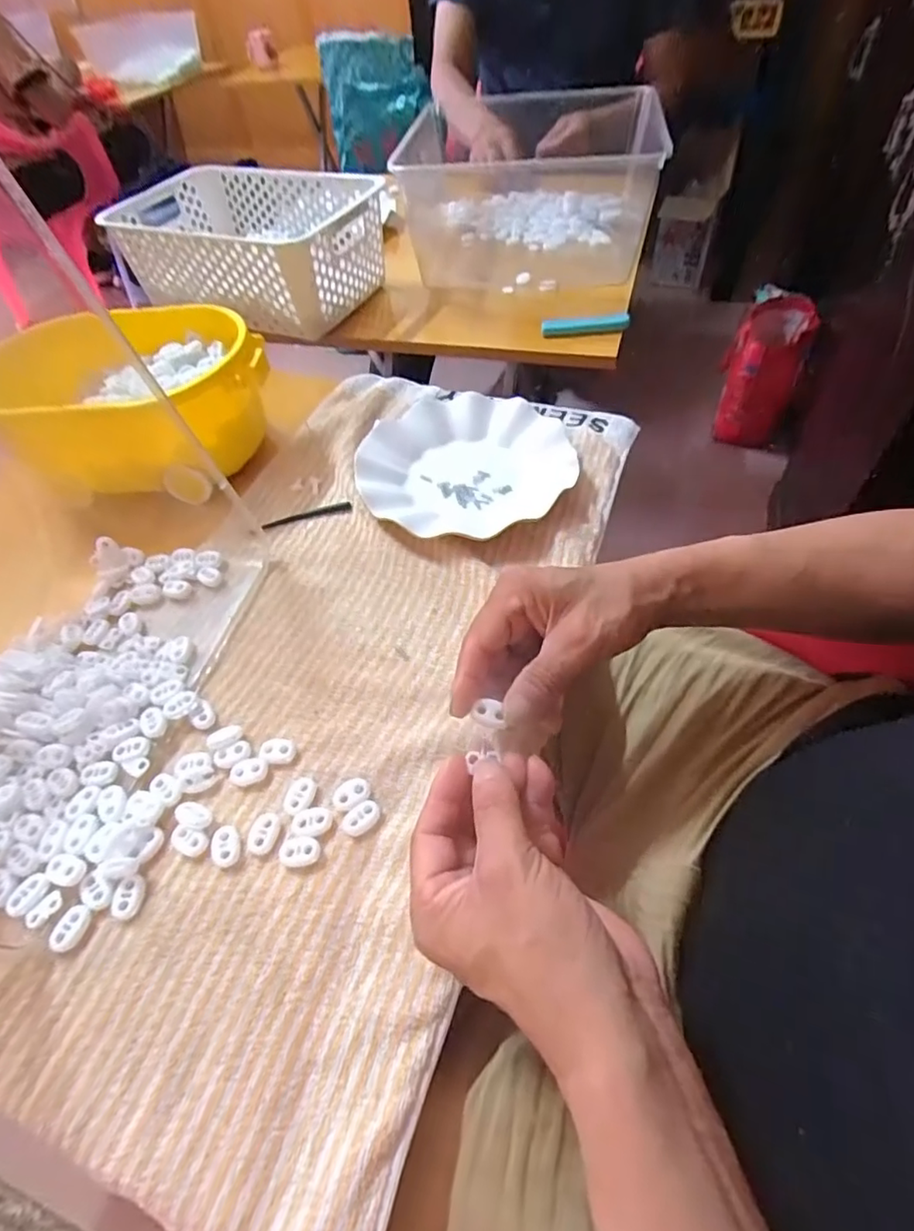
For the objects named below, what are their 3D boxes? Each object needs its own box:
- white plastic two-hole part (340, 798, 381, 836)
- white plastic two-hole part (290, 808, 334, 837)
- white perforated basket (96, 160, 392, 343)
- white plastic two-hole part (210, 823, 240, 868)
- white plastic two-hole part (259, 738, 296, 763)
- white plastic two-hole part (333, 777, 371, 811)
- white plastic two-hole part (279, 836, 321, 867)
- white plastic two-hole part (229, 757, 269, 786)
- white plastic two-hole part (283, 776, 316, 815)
[{"bbox_3d":[-0.055,0.116,0.327,0.022,0.006,0.017,-31,56,-17],"label":"white plastic two-hole part"},{"bbox_3d":[-0.083,0.118,0.326,0.023,0.004,0.016,-13,52,-4],"label":"white plastic two-hole part"},{"bbox_3d":[-0.256,-0.468,0.726,0.315,0.106,0.201,20,57,20],"label":"white perforated basket"},{"bbox_3d":[-0.132,0.130,0.323,0.016,0.004,0.023,-23,54,-12],"label":"white plastic two-hole part"},{"bbox_3d":[-0.112,0.084,0.356,0.022,0.006,0.016,8,54,12],"label":"white plastic two-hole part"},{"bbox_3d":[-0.062,0.105,0.336,0.022,0.004,0.016,-17,53,-7],"label":"white plastic two-hole part"},{"bbox_3d":[-0.088,0.131,0.317,0.023,0.004,0.016,-4,52,3],"label":"white plastic two-hole part"},{"bbox_3d":[-0.128,0.095,0.349,0.022,0.005,0.015,-19,53,-9],"label":"white plastic two-hole part"},{"bbox_3d":[-0.093,0.107,0.337,0.016,0.004,0.022,11,54,14],"label":"white plastic two-hole part"}]

